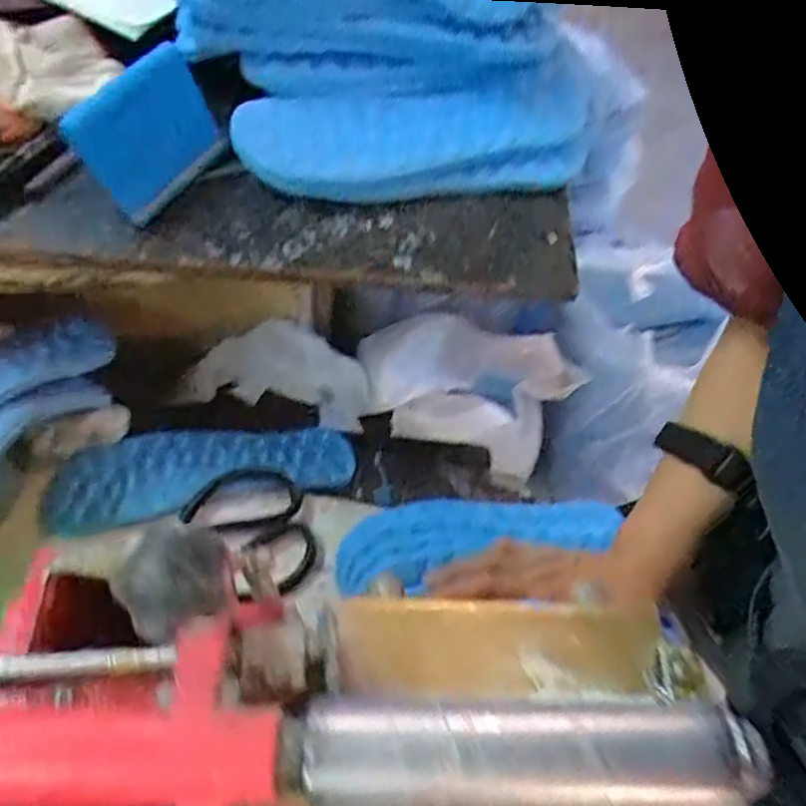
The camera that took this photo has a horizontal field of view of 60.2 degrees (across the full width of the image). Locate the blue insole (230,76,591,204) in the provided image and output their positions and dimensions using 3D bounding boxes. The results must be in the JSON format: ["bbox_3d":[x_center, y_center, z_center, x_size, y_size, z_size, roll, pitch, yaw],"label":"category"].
[{"bbox_3d":[0.008,-0.196,0.521,0.256,0.021,0.092,-3,77,-3],"label":"blue insole"}]

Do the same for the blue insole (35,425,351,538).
[{"bbox_3d":[-0.163,0.051,0.577,0.242,0.014,0.079,-10,55,-19],"label":"blue insole"}]

